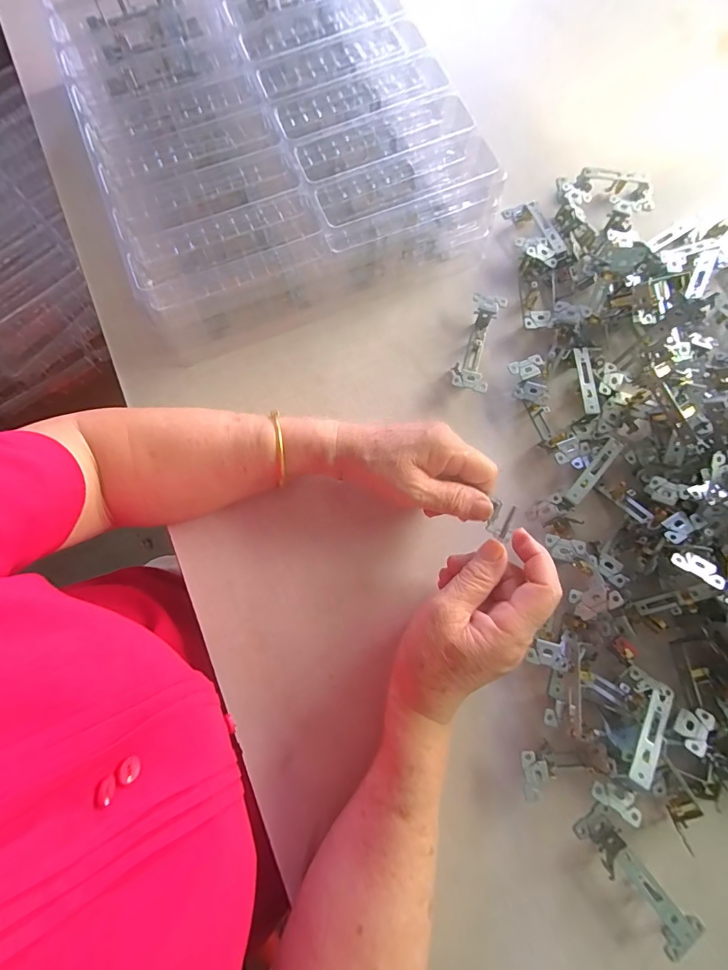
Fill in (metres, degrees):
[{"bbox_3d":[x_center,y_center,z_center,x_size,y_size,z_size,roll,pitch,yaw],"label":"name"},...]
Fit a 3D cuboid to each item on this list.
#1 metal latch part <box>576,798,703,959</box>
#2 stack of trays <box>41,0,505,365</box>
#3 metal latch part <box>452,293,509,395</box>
[{"bbox_3d":[0.206,0.295,0.308,0.031,0.026,0.103,-37,79,-8],"label":"metal latch part"},{"bbox_3d":[-0.106,-0.385,0.446,0.332,0.086,0.420,-22,77,-5],"label":"stack of trays"},{"bbox_3d":[0.112,-0.137,0.415,0.032,0.025,0.102,15,77,4],"label":"metal latch part"}]

